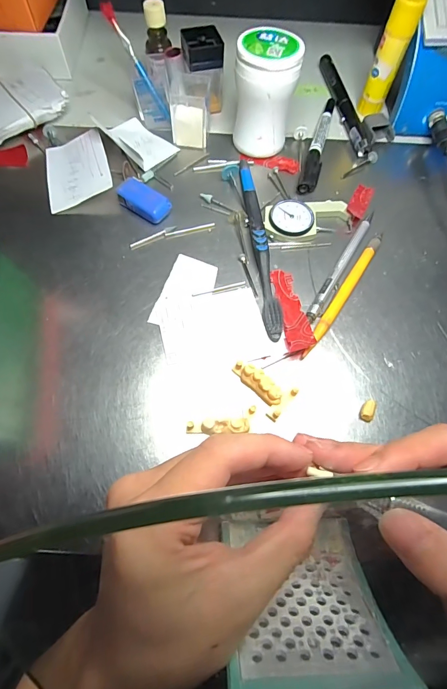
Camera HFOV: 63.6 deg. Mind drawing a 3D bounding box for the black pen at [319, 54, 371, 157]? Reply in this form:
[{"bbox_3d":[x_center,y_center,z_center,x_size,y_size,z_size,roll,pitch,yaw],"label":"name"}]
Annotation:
[{"bbox_3d":[0.123,-0.251,0.373,0.015,0.011,0.149,-7,68,-5],"label":"black pen"}]

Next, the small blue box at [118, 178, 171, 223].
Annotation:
[{"bbox_3d":[-0.068,-0.120,0.306,0.044,0.016,0.024,33,70,11],"label":"small blue box"}]

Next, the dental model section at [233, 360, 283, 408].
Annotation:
[{"bbox_3d":[0.024,0.026,0.247,0.037,0.014,0.013,41,72,14],"label":"dental model section"}]

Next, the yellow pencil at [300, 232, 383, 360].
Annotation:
[{"bbox_3d":[0.095,-0.042,0.282,0.009,0.007,0.130,33,70,11],"label":"yellow pencil"}]

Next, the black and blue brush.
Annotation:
[{"bbox_3d":[0.029,-0.085,0.295,0.014,0.012,0.174,-6,68,-5],"label":"black and blue brush"}]

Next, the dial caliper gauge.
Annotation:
[{"bbox_3d":[0.072,-0.107,0.306,0.074,0.010,0.034,-7,68,-5],"label":"dial caliper gauge"}]

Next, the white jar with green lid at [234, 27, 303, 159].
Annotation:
[{"bbox_3d":[0.035,-0.213,0.312,0.049,0.081,0.044,3,67,-1],"label":"white jar with green lid"}]

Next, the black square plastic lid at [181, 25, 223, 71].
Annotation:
[{"bbox_3d":[-0.019,-0.267,0.325,0.037,0.018,0.034,-5,67,-4],"label":"black square plastic lid"}]

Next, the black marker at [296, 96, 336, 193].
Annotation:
[{"bbox_3d":[0.093,-0.195,0.344,0.016,0.013,0.133,18,68,5],"label":"black marker"}]

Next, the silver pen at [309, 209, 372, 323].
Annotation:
[{"bbox_3d":[0.097,-0.065,0.291,0.010,0.008,0.122,30,69,10],"label":"silver pen"}]

